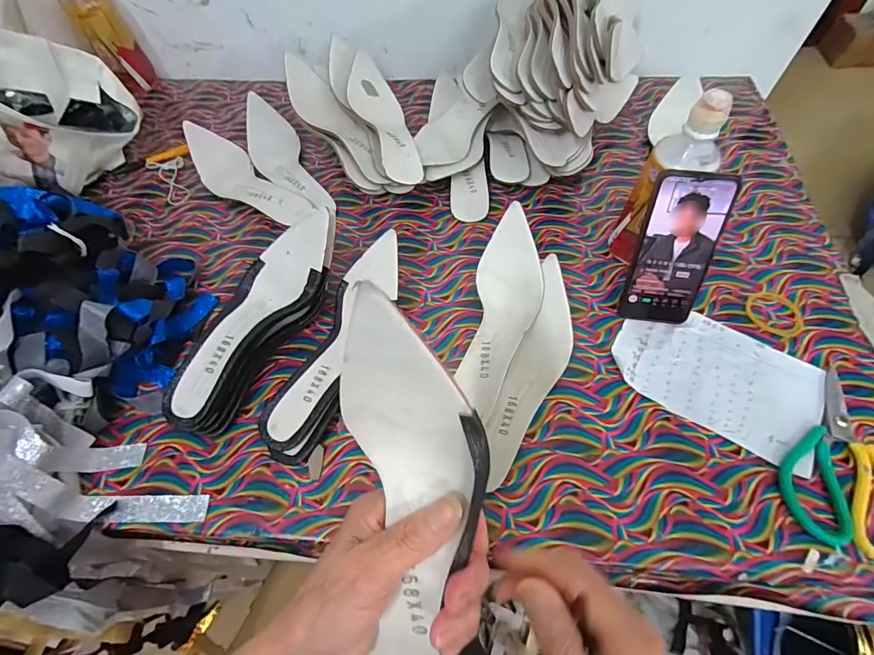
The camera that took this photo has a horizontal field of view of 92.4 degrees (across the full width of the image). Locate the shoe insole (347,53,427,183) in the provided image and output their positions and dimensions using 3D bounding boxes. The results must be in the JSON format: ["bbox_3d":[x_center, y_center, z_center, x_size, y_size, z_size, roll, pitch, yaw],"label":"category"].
[{"bbox_3d":[-0.069,-0.287,0.569,0.073,0.033,0.248,-3,56,-27],"label":"shoe insole"}]

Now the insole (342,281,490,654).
[{"bbox_3d":[-0.010,0.097,0.228,0.071,0.243,0.038,-2,15,1],"label":"insole"}]

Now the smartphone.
[{"bbox_3d":[0.249,-0.078,0.439,0.076,0.159,0.012,4,31,4],"label":"smartphone"}]

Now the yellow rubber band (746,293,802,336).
[{"bbox_3d":[0.388,-0.016,0.481,0.056,0.004,0.055,4,60,4],"label":"yellow rubber band"}]

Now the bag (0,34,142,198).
[{"bbox_3d":[-0.562,-0.291,0.562,0.184,0.205,0.228,24,64,15],"label":"bag"}]

